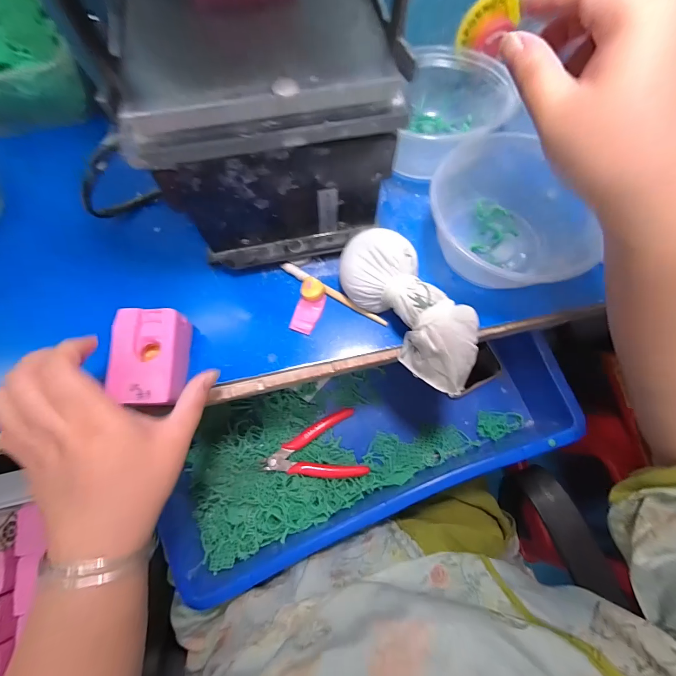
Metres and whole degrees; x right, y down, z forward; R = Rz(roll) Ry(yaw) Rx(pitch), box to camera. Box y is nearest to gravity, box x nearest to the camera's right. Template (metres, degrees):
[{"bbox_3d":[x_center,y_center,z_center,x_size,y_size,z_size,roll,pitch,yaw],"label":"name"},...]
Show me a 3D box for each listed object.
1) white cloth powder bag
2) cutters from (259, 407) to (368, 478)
[{"bbox_3d":[0.059,-0.023,0.258,0.055,0.048,0.138,-40,76,-13],"label":"white cloth powder bag"},{"bbox_3d":[-0.027,0.133,0.373,0.111,0.016,0.075,-16,72,-6],"label":"cutters"}]

